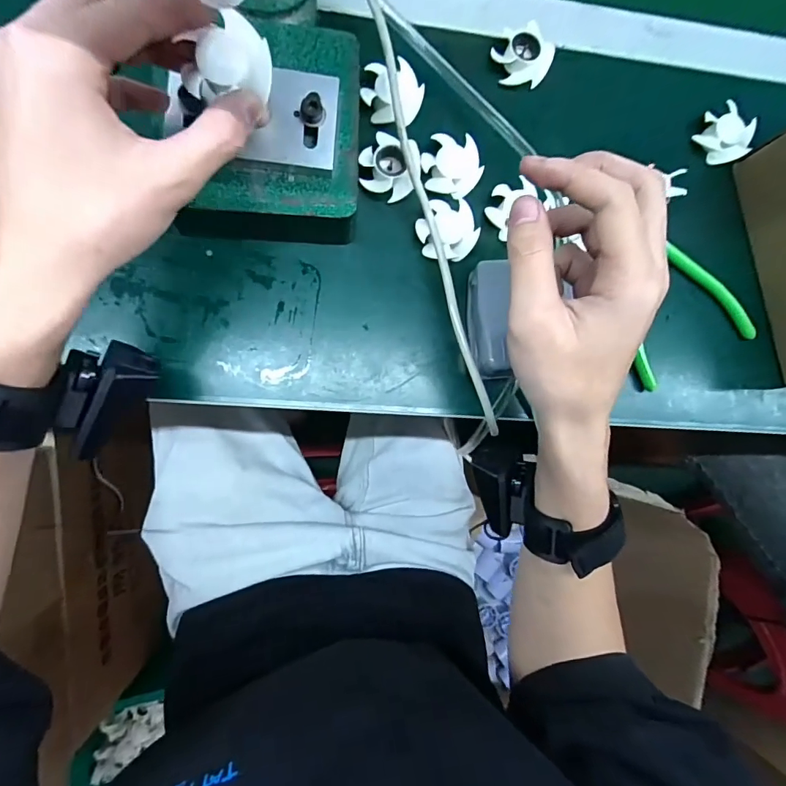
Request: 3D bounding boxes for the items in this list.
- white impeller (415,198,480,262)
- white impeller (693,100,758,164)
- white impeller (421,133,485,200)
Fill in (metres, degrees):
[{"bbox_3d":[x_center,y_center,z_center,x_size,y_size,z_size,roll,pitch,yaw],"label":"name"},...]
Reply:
[{"bbox_3d":[0.040,-0.120,0.331,0.041,0.016,0.046,-21,90,-8],"label":"white impeller"},{"bbox_3d":[0.271,-0.210,0.362,0.043,0.014,0.043,0,87,-7],"label":"white impeller"},{"bbox_3d":[0.044,-0.168,0.330,0.043,0.010,0.043,0,87,-7],"label":"white impeller"}]

